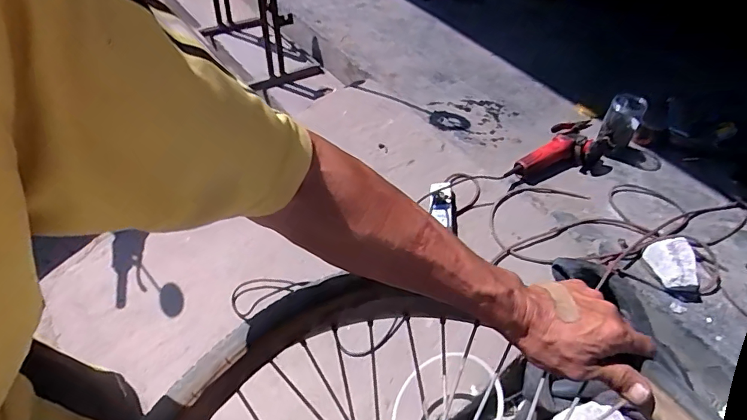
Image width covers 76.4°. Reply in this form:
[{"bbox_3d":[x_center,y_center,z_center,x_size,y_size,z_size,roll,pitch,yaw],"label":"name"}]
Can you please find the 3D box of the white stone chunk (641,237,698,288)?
[{"bbox_3d":[0.730,0.131,1.160,0.087,0.066,0.128,-4,47,-9],"label":"white stone chunk"}]

